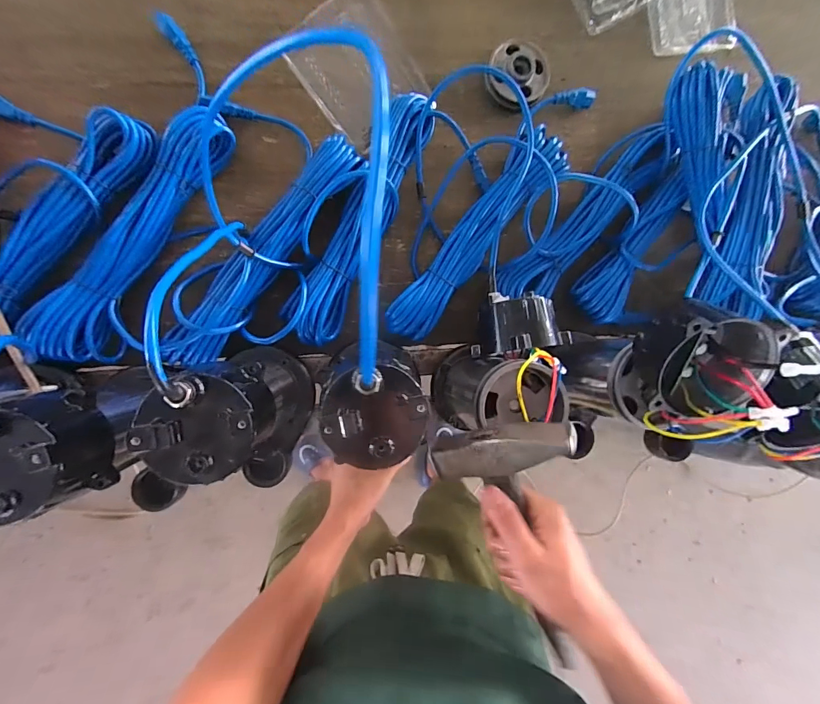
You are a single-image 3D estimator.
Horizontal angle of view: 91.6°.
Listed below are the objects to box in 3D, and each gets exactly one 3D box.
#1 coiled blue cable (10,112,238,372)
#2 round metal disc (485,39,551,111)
[{"bbox_3d":[-0.324,-0.142,0.465,0.080,0.045,0.344,29,86,-6],"label":"coiled blue cable"},{"bbox_3d":[0.152,-0.389,0.568,0.086,0.033,0.090,0,89,-7],"label":"round metal disc"}]

